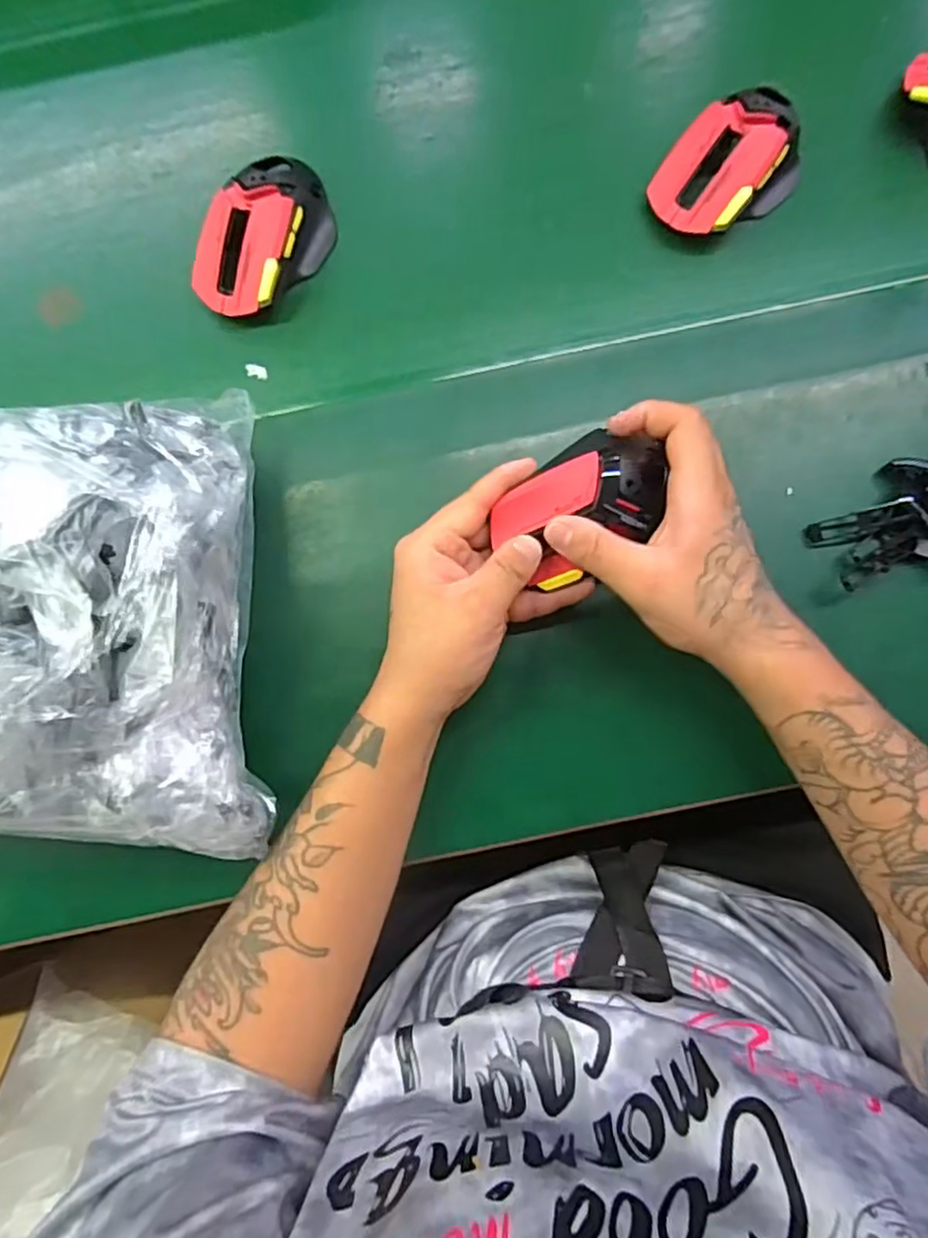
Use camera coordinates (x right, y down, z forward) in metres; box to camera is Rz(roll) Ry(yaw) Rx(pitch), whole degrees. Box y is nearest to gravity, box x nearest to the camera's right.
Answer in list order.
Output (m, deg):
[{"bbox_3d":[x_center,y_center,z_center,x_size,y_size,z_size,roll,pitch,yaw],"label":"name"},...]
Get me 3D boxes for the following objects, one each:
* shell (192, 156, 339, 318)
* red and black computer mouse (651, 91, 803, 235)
[{"bbox_3d":[-0.131,-0.253,0.439,0.065,0.035,0.112,30,85,5],"label":"shell"},{"bbox_3d":[0.172,-0.292,0.428,0.071,0.031,0.094,44,86,6],"label":"red and black computer mouse"}]

